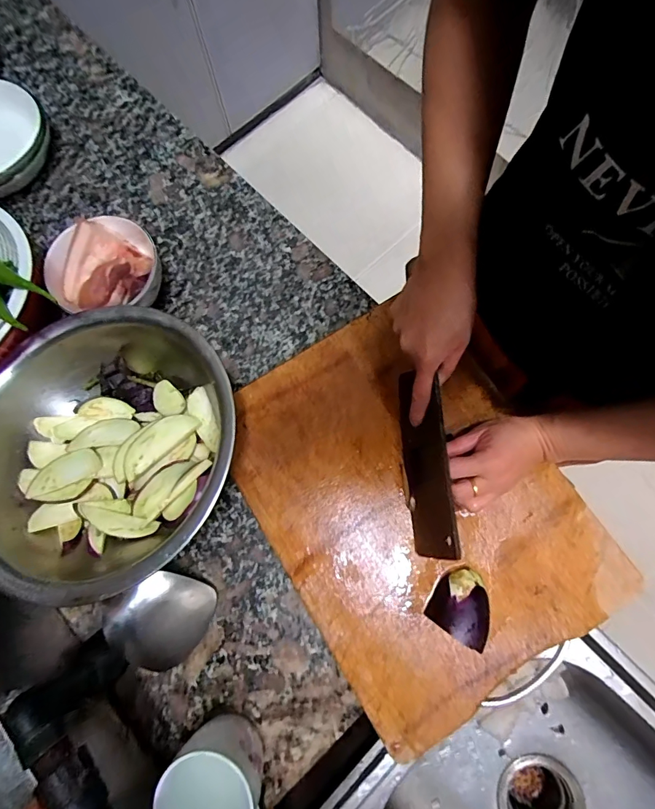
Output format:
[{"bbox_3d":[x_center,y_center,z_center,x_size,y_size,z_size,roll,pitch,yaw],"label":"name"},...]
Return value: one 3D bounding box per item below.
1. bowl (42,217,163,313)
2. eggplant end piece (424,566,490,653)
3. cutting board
[{"bbox_3d":[-0.258,-0.154,0.492,0.119,0.081,0.117,-24,77,-4],"label":"bowl"},{"bbox_3d":[0.133,0.192,0.401,0.058,0.022,0.061,29,79,8],"label":"eggplant end piece"},{"bbox_3d":[0.084,0.094,0.447,0.288,0.028,0.382,-31,78,-6],"label":"cutting board"}]

